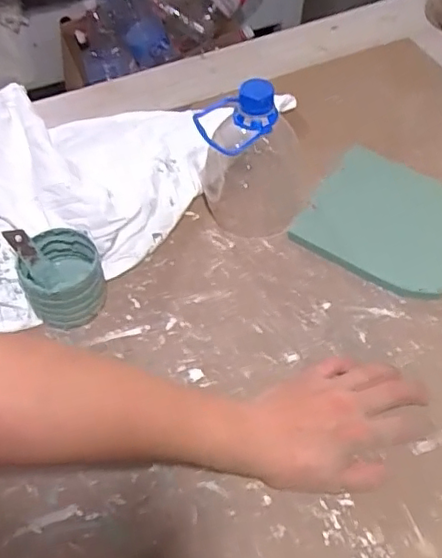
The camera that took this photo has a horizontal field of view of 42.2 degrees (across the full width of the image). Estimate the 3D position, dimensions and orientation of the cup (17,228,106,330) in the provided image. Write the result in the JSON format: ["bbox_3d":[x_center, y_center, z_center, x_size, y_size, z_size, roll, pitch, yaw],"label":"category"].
[{"bbox_3d":[-0.133,0.002,0.488,0.066,0.070,0.072,-20,58,-14],"label":"cup"}]

